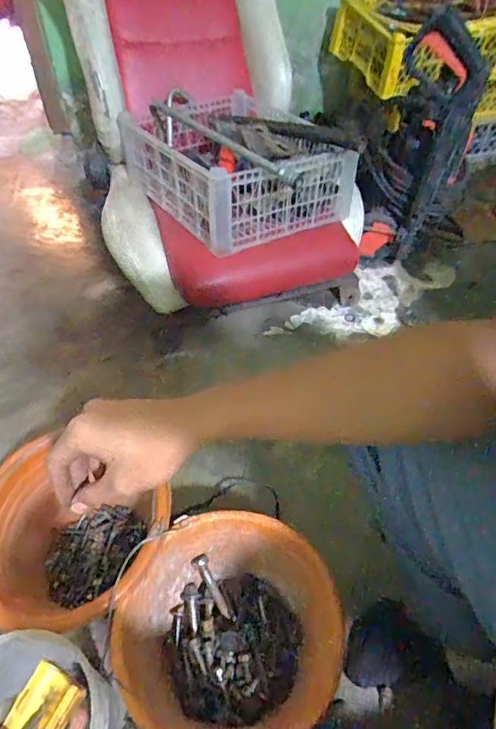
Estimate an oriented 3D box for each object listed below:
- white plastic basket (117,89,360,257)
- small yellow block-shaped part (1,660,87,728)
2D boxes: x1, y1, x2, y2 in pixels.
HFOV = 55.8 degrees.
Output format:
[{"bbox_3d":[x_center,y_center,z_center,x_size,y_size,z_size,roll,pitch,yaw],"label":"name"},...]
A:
[{"bbox_3d":[-0.029,-0.434,0.971,0.332,0.160,0.419,-26,56,-22],"label":"white plastic basket"},{"bbox_3d":[-0.098,0.170,0.232,0.032,0.013,0.032,12,63,27],"label":"small yellow block-shaped part"}]

